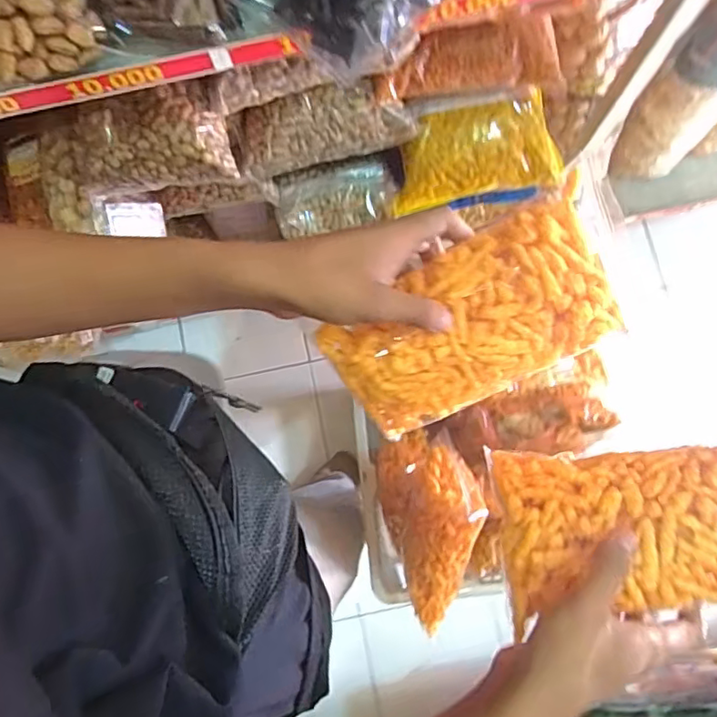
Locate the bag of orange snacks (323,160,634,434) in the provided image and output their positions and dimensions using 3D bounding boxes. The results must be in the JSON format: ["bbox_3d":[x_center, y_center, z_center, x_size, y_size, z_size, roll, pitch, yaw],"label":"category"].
[{"bbox_3d":[0.080,-0.021,0.380,0.203,0.027,0.103,-31,108,17],"label":"bag of orange snacks"}]

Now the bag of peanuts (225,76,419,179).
[{"bbox_3d":[-0.054,-0.319,0.799,0.254,0.103,0.063,-6,79,0],"label":"bag of peanuts"}]

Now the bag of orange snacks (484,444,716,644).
[{"bbox_3d":[0.182,0.105,0.380,0.175,0.029,0.116,-15,60,18],"label":"bag of orange snacks"}]

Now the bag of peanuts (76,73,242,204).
[{"bbox_3d":[-0.257,-0.274,0.716,0.199,0.115,0.050,-2,35,11],"label":"bag of peanuts"}]

